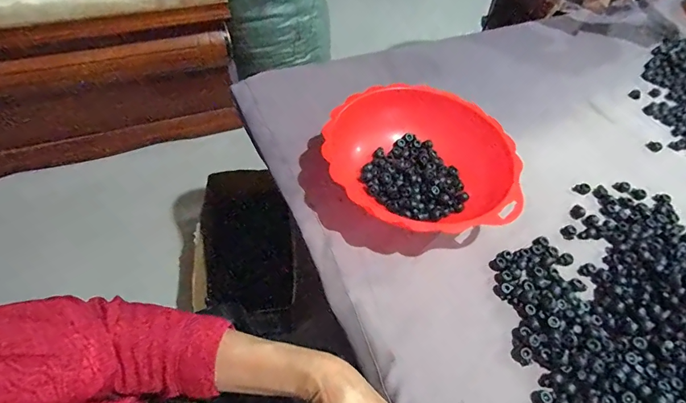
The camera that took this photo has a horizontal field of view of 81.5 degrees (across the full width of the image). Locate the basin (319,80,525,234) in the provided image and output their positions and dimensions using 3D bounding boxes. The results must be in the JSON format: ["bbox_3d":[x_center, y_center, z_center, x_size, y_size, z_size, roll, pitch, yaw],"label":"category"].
[{"bbox_3d":[0.099,-0.041,0.527,0.251,0.086,0.223,16,53,7],"label":"basin"}]

